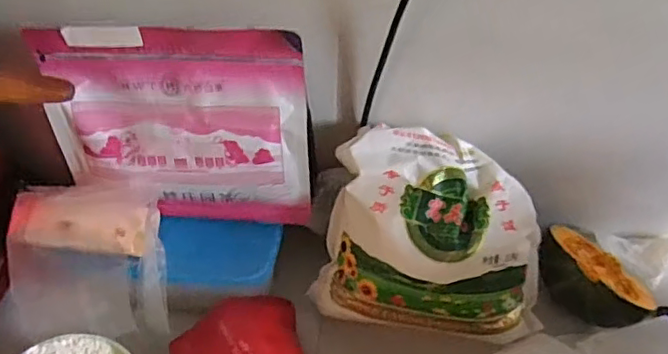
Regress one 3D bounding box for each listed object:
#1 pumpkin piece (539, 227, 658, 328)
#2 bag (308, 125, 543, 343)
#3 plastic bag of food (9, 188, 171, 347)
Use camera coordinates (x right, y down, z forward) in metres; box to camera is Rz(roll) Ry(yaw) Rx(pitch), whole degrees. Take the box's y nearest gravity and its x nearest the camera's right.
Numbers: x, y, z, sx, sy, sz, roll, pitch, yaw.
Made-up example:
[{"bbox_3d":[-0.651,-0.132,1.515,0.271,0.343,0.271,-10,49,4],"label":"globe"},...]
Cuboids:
[{"bbox_3d":[0.261,0.101,0.603,0.086,0.050,0.116,-25,52,-24],"label":"pumpkin piece"},{"bbox_3d":[0.097,0.060,0.566,0.209,0.137,0.142,9,46,7],"label":"bag"},{"bbox_3d":[-0.227,0.070,0.546,0.138,0.067,0.126,-4,46,-6],"label":"plastic bag of food"}]

